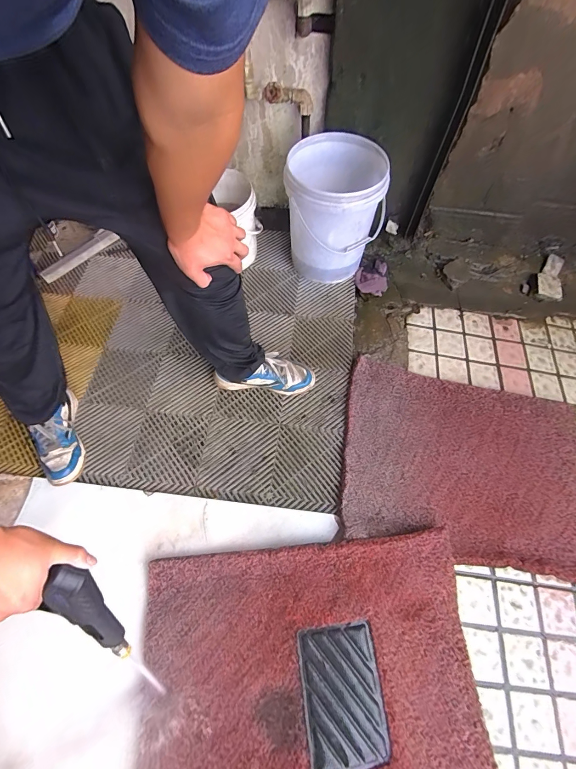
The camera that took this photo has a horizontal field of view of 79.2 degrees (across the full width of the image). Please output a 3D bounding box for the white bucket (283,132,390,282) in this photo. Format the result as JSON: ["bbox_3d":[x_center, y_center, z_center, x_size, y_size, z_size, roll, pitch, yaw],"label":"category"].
[{"bbox_3d":[0.150,-0.549,1.157,0.316,0.362,0.308,6,64,3],"label":"white bucket"}]

